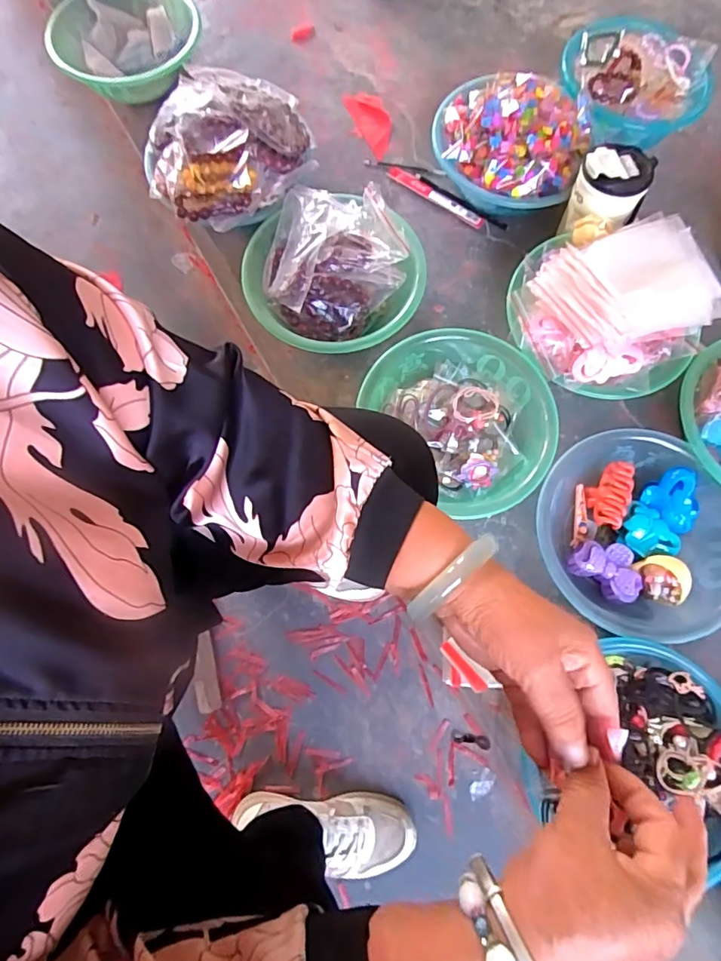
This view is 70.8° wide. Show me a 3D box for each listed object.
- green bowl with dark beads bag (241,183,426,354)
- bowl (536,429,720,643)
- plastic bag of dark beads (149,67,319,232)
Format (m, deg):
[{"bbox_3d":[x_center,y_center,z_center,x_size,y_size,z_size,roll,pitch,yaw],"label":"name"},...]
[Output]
[{"bbox_3d":[-0.039,-0.272,0.691,0.231,0.101,0.227,0,74,-1],"label":"green bowl with dark beads bag"},{"bbox_3d":[0.328,0.063,0.600,0.214,0.077,0.225,0,74,-1],"label":"bowl"},{"bbox_3d":[-0.185,-0.472,0.698,0.209,0.071,0.241,40,76,11],"label":"plastic bag of dark beads"}]

